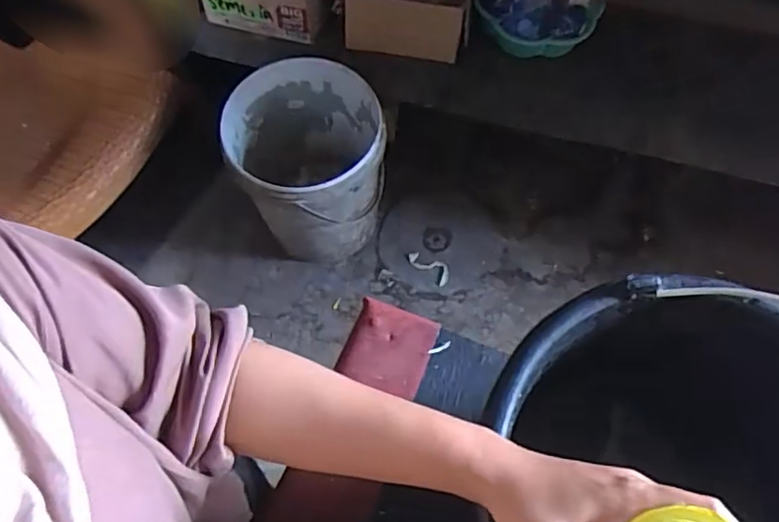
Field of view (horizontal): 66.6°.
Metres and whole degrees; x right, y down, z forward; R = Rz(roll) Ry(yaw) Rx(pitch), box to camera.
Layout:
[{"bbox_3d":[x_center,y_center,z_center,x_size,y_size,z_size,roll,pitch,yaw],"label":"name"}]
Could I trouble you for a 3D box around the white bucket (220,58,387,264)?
[{"bbox_3d":[-0.163,-0.188,1.267,0.304,0.359,0.296,-1,67,2],"label":"white bucket"}]

